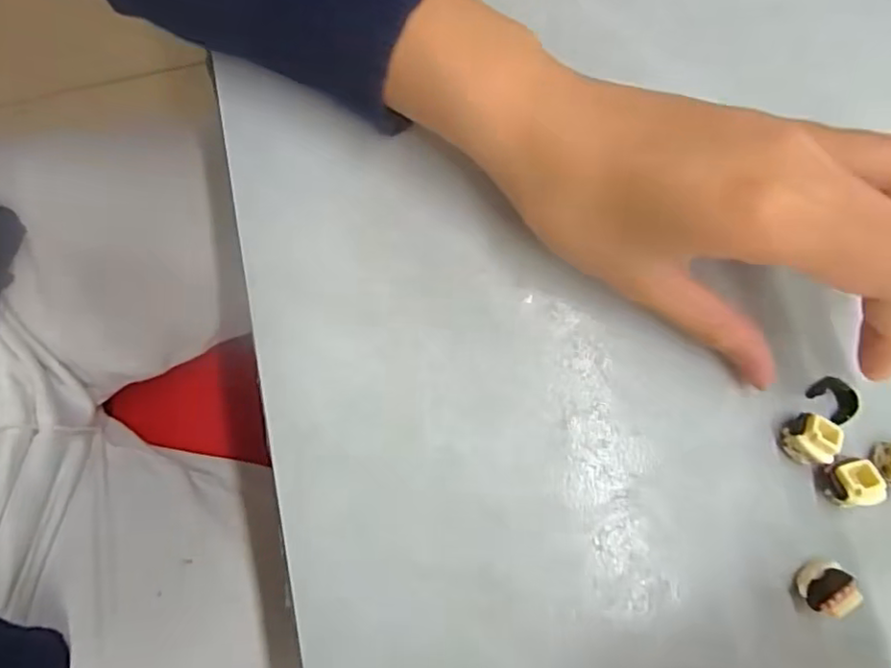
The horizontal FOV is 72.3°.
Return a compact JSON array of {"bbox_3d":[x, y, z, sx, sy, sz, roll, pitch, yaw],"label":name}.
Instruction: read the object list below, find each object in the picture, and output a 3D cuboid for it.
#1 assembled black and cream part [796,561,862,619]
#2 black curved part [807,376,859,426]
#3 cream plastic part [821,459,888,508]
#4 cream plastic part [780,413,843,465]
[{"bbox_3d":[0.124,0.082,0.198,0.016,0.014,0.013,-41,82,-7],"label":"assembled black and cream part"},{"bbox_3d":[0.137,0.023,0.214,0.013,0.006,0.015,-36,82,-6],"label":"black curved part"},{"bbox_3d":[0.136,0.050,0.205,0.012,0.015,0.015,-5,80,-1],"label":"cream plastic part"},{"bbox_3d":[0.123,0.035,0.207,0.015,0.014,0.015,31,81,5],"label":"cream plastic part"}]

